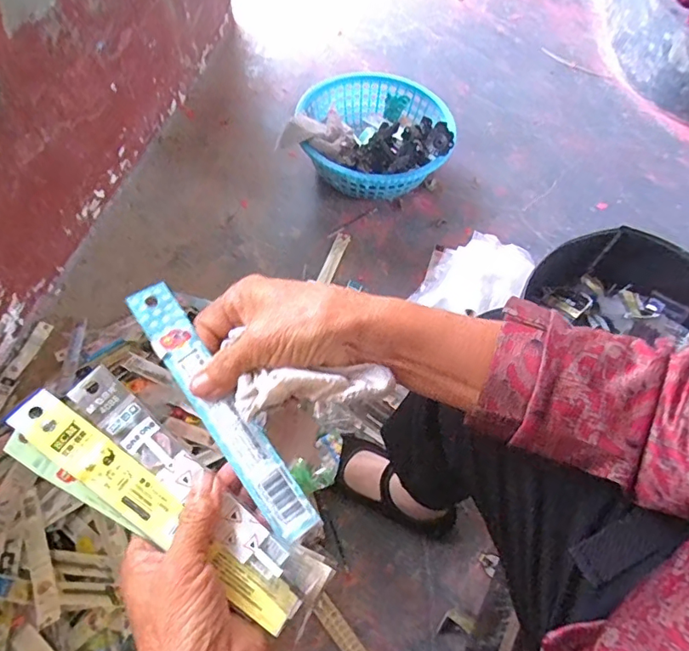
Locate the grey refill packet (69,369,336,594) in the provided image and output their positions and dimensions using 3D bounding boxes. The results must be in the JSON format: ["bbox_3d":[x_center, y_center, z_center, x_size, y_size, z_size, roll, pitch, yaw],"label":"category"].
[{"bbox_3d":[-0.086,0.090,0.286,0.182,0.009,0.026,39,64,8],"label":"grey refill packet"}]

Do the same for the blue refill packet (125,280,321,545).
[{"bbox_3d":[-0.076,0.047,0.297,0.026,0.005,0.177,-32,76,-21],"label":"blue refill packet"}]

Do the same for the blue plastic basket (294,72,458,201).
[{"bbox_3d":[0.051,-0.392,1.035,0.324,0.135,0.307,-2,60,-5],"label":"blue plastic basket"}]

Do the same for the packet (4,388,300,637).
[{"bbox_3d":[-0.108,0.100,0.276,0.191,0.007,0.025,36,63,6],"label":"packet"}]

